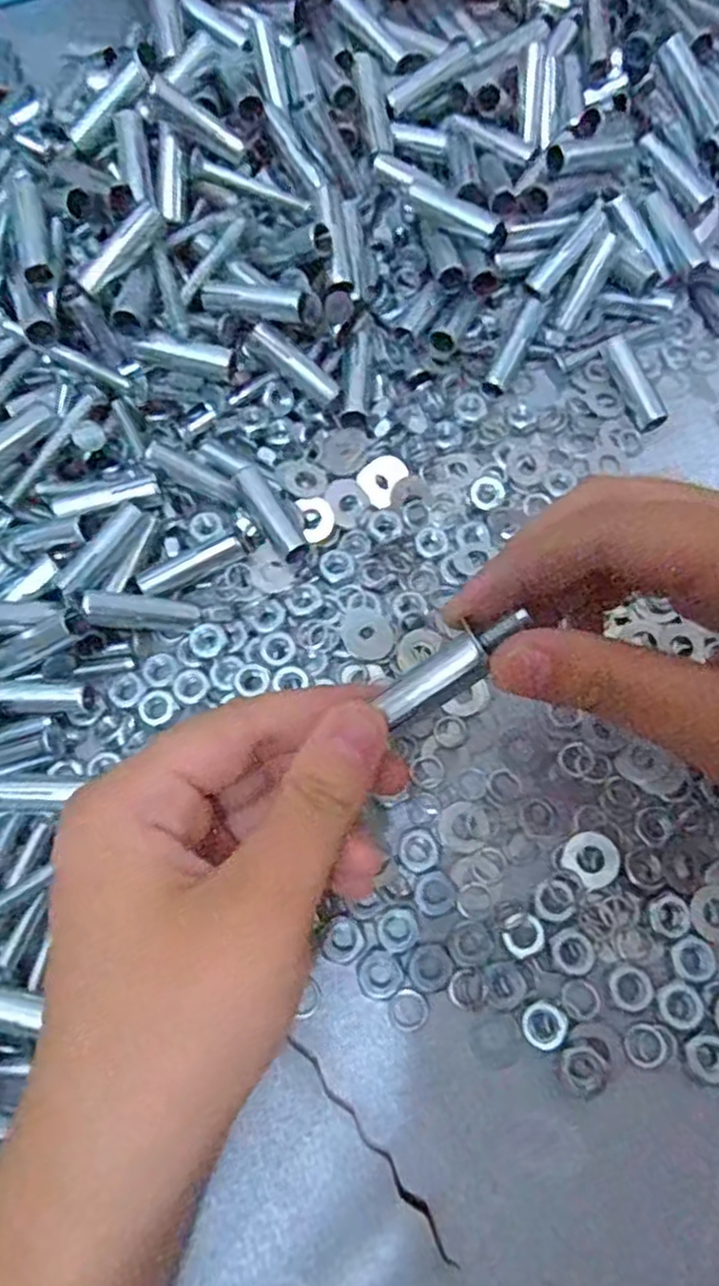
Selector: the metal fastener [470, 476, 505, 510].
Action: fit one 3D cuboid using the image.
[{"bbox_3d":[0.048,-0.057,0.288,0.012,0.005,0.012,-1,67,2],"label":"metal fastener"}]

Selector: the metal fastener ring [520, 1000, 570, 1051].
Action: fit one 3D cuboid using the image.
[{"bbox_3d":[0.053,0.110,0.219,0.013,0.004,0.012,-1,67,2],"label":"metal fastener ring"}]

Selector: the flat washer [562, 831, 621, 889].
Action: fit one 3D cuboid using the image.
[{"bbox_3d":[0.072,0.067,0.235,0.016,0.004,0.015,42,90,25],"label":"flat washer"}]

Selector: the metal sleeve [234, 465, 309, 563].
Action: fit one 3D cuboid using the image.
[{"bbox_3d":[-0.032,-0.046,0.276,0.011,0.014,0.038,-31,69,-10],"label":"metal sleeve"}]

